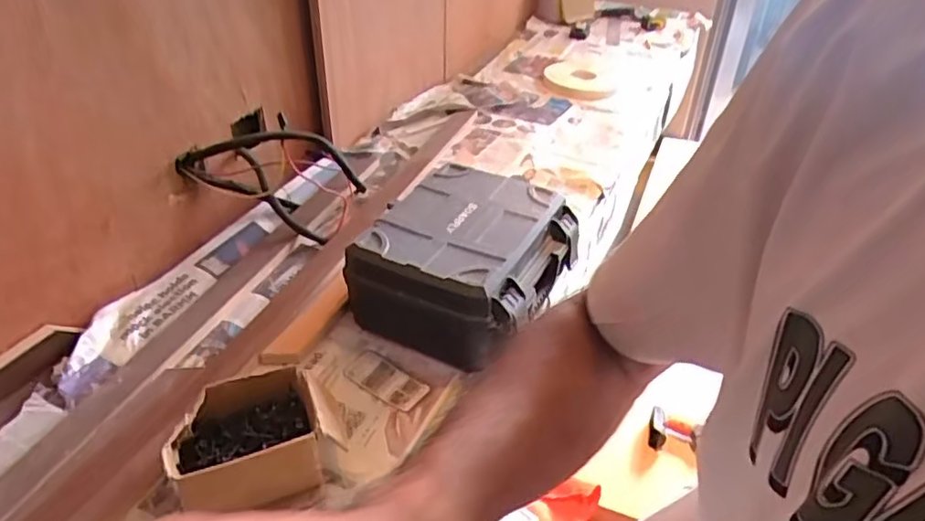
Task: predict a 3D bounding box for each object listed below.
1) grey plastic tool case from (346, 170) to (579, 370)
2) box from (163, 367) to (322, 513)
[{"bbox_3d":[0.010,0.004,0.844,0.223,0.130,0.259,19,40,22],"label":"grey plastic tool case"},{"bbox_3d":[-0.216,0.183,0.637,0.139,0.071,0.115,-15,40,-21],"label":"box"}]

